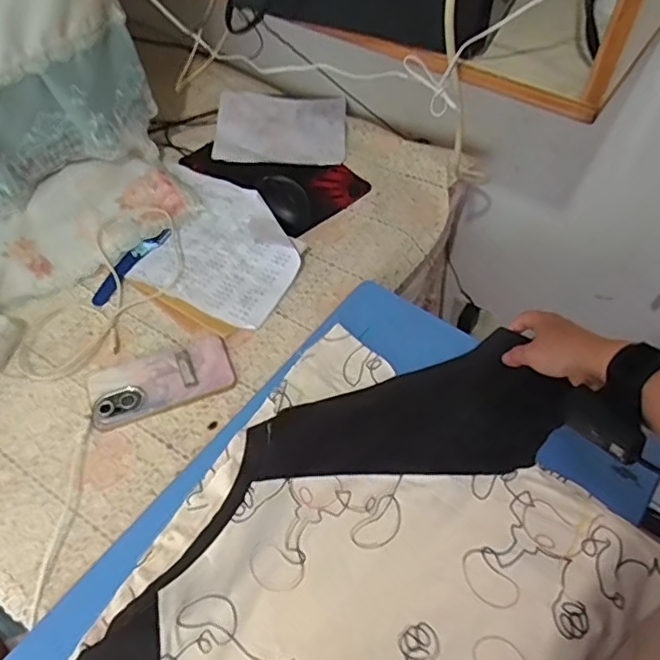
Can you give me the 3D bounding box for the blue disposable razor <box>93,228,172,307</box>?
[{"bbox_3d":[-0.268,-0.088,0.790,0.024,0.022,0.139,27,58,20],"label":"blue disposable razor"}]

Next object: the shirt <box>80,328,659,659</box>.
[{"bbox_3d":[0.015,0.258,0.500,0.367,0.052,0.594,35,61,25],"label":"shirt"}]

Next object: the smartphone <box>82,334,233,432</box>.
[{"bbox_3d":[-0.195,0.058,0.685,0.163,0.013,0.077,-18,55,-12],"label":"smartphone"}]

